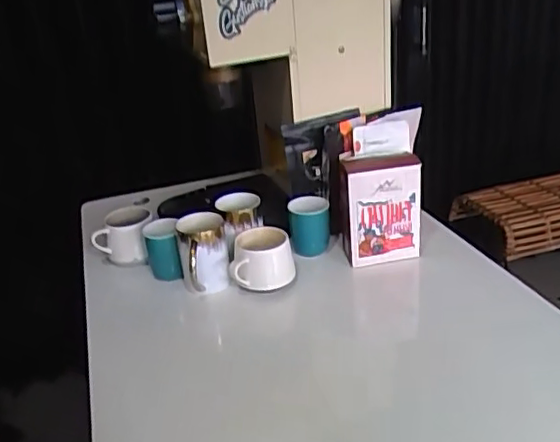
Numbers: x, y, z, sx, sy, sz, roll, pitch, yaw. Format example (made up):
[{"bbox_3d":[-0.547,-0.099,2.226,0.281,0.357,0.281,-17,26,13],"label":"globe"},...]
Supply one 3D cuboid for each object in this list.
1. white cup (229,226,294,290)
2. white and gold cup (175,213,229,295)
[{"bbox_3d":[-0.025,0.059,0.896,0.090,0.068,0.084,-5,27,2],"label":"white cup"},{"bbox_3d":[-0.115,0.049,0.910,0.068,0.100,0.078,-10,28,-8],"label":"white and gold cup"}]

